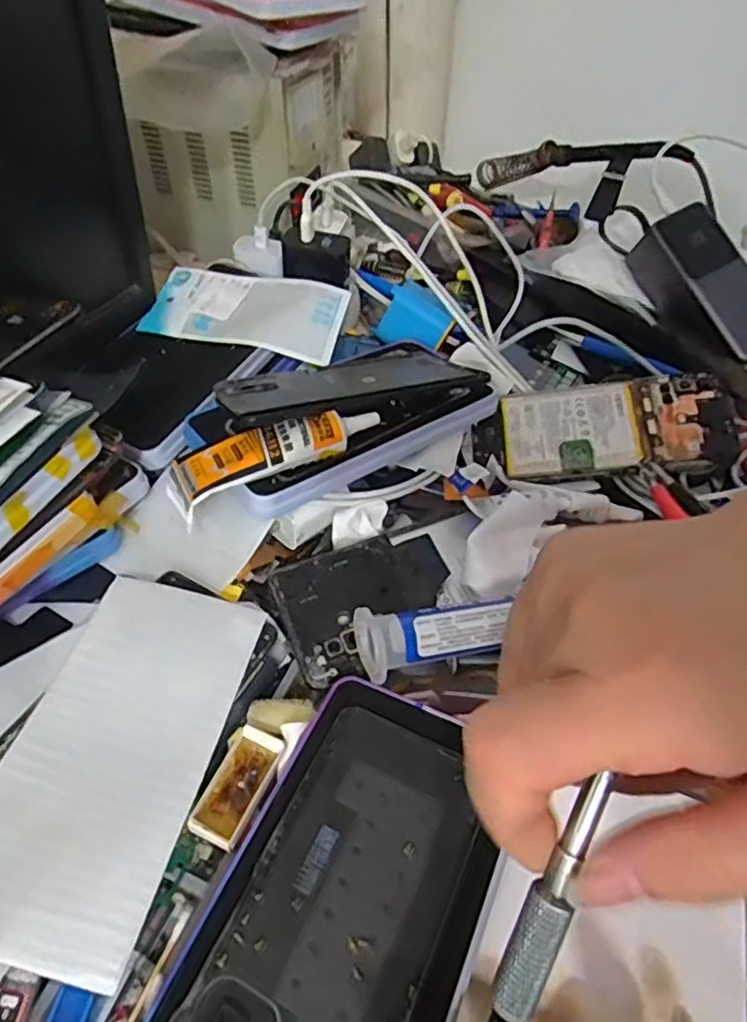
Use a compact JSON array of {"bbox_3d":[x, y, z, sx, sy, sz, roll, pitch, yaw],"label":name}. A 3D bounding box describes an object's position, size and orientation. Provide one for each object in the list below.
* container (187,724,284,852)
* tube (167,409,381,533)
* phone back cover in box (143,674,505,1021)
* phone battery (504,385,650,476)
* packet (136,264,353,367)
[{"bbox_3d":[-0.059,0.121,0.279,0.022,0.010,0.048,20,50,16],"label":"container"},{"bbox_3d":[-0.055,-0.036,0.362,0.124,0.031,0.037,-22,51,-21],"label":"tube"},{"bbox_3d":[-0.015,0.159,0.242,0.097,0.018,0.183,20,49,16],"label":"phone back cover in box"},{"bbox_3d":[0.128,-0.054,0.414,0.083,0.004,0.062,-6,60,14],"label":"phone battery"},{"bbox_3d":[-0.092,-0.148,0.464,0.135,0.014,0.076,10,47,7],"label":"packet"}]

